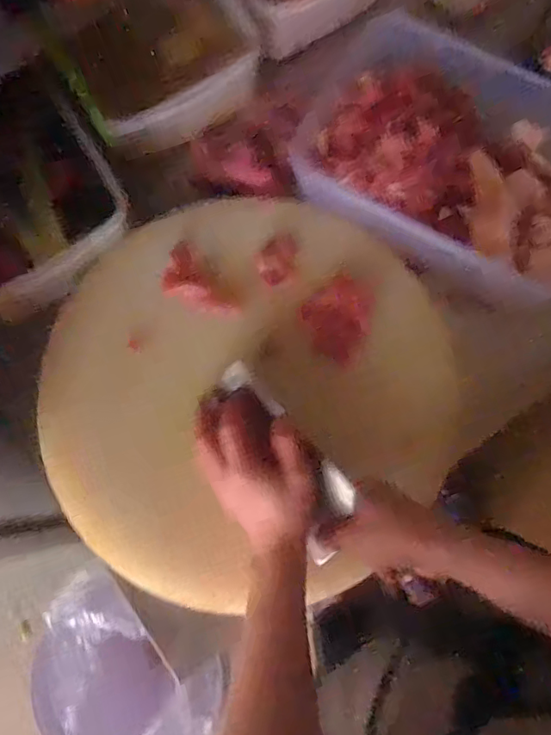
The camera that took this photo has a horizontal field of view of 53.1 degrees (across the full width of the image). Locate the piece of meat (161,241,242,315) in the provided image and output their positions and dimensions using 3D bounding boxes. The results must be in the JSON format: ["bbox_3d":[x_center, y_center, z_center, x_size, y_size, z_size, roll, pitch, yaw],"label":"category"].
[{"bbox_3d":[-0.090,-0.089,0.628,0.053,0.008,0.098,-43,106,-10],"label":"piece of meat"}]

